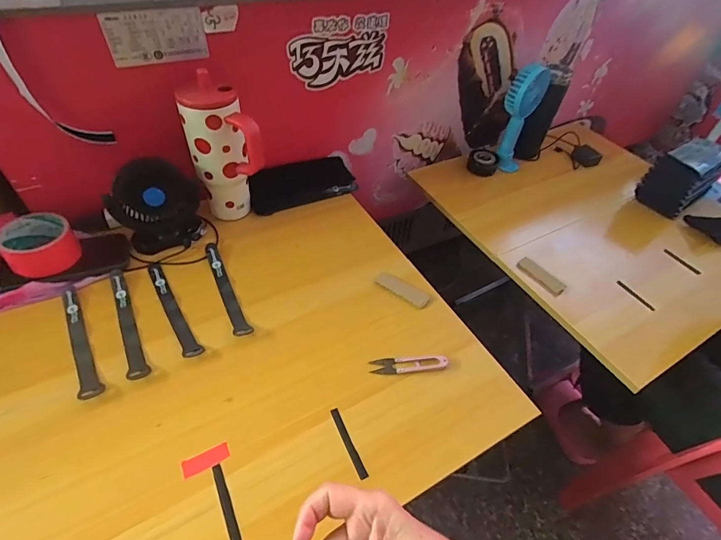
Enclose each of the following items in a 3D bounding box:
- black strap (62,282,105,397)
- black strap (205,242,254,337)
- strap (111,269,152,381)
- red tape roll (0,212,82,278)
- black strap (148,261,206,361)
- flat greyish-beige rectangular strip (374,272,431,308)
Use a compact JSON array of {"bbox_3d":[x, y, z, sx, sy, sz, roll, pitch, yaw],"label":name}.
[{"bbox_3d":[-0.368,0.088,0.512,0.023,0.006,0.192,-25,55,-26],"label":"black strap"},{"bbox_3d":[-0.201,0.025,0.585,0.023,0.007,0.184,-19,53,-23],"label":"black strap"},{"bbox_3d":[-0.318,0.067,0.534,0.024,0.008,0.195,-22,54,-24],"label":"strap"},{"bbox_3d":[-0.454,-0.036,0.559,0.084,0.044,0.084,4,48,-4],"label":"red tape roll"},{"bbox_3d":[-0.268,0.052,0.557,0.023,0.006,0.187,-26,56,-27],"label":"black strap"},{"bbox_3d":[0.065,0.030,0.607,0.085,0.006,0.031,30,51,19],"label":"flat greyish-beige rectangular strip"}]

